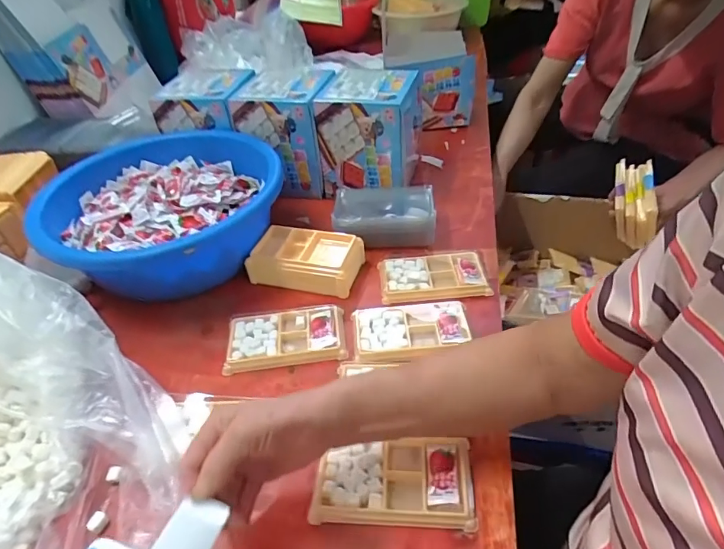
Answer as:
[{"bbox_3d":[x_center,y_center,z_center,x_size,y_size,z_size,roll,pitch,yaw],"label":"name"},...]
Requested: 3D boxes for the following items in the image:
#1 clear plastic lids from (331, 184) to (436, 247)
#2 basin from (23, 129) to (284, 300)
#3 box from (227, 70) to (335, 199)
[{"bbox_3d":[0.032,-0.083,0.671,0.145,0.046,0.090,-3,41,2],"label":"clear plastic lids"},{"bbox_3d":[-0.255,-0.081,0.653,0.277,0.122,0.298,-3,41,2],"label":"basin"},{"bbox_3d":[-0.122,-0.238,0.775,0.147,0.169,0.129,8,43,15],"label":"box"}]

